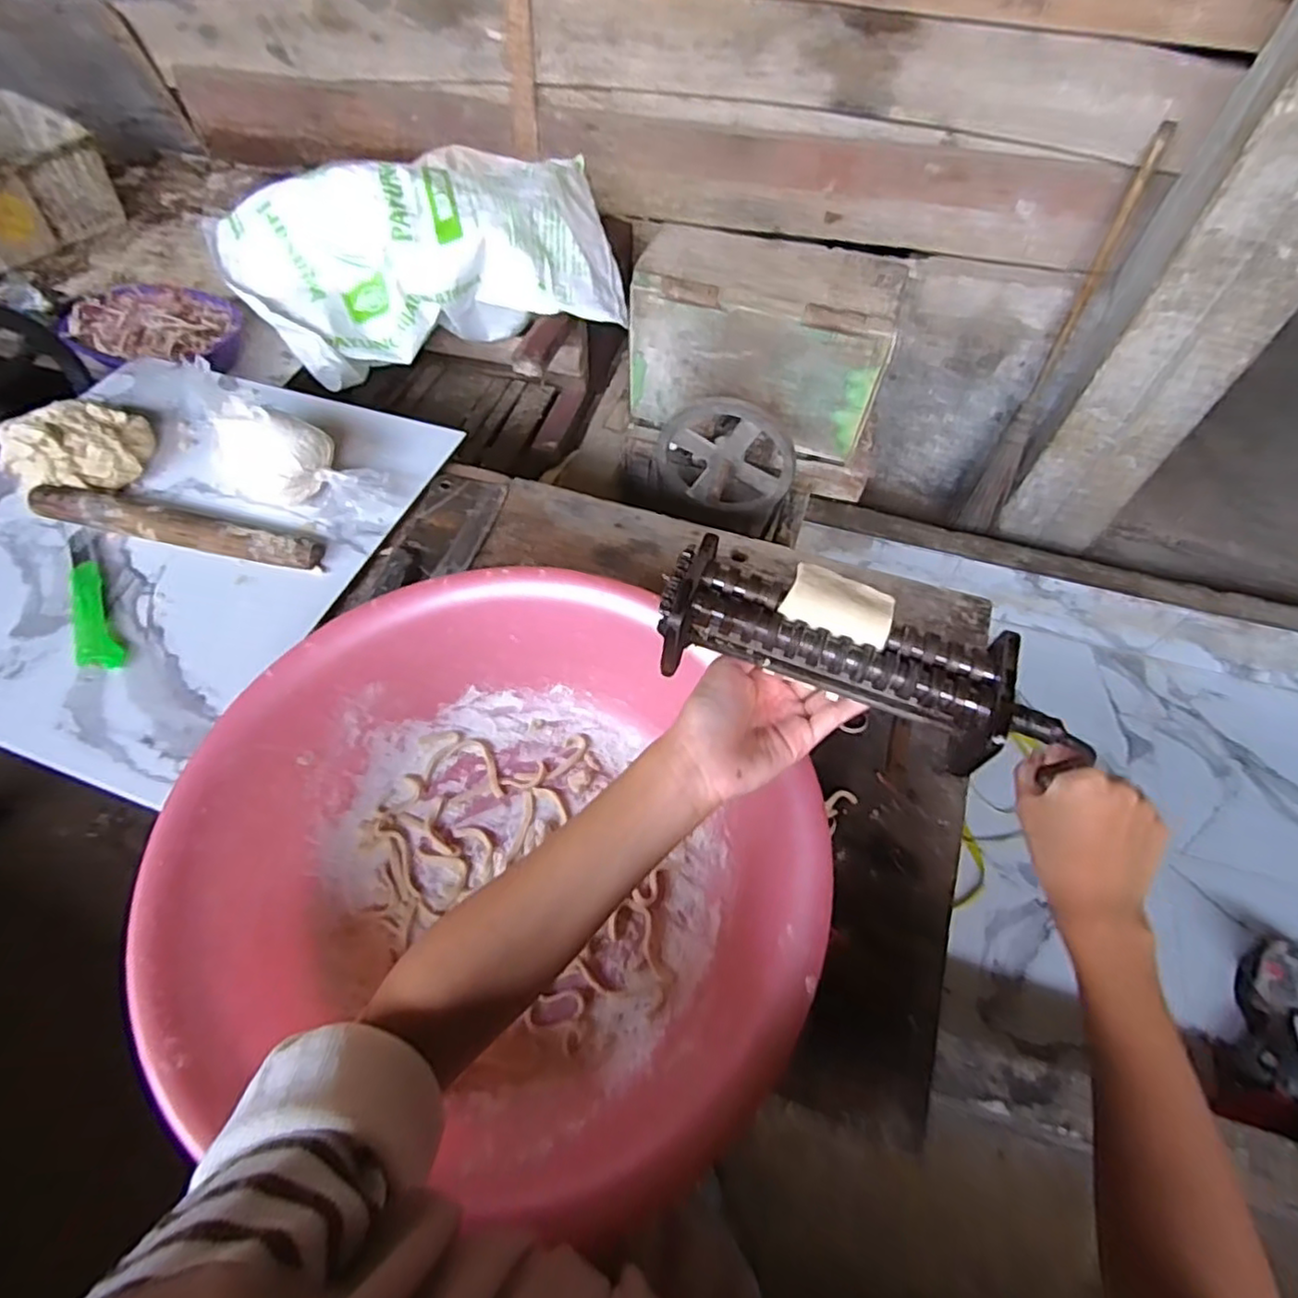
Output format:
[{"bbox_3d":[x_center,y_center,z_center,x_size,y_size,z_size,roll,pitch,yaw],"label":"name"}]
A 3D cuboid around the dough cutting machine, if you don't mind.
[{"bbox_3d":[0.108,0.009,0.361,0.208,0.051,0.060,20,59,9],"label":"dough cutting machine"}]

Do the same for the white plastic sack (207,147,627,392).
[{"bbox_3d":[-0.411,-0.709,1.205,0.681,0.191,0.387,-16,60,-12],"label":"white plastic sack"}]

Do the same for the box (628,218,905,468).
[{"bbox_3d":[0.159,-0.441,0.972,0.359,0.225,0.150,20,59,10],"label":"box"}]

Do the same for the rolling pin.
[{"bbox_3d":[-0.483,-0.126,0.684,0.303,0.026,0.032,12,58,5],"label":"rolling pin"}]

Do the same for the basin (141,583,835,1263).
[{"bbox_3d":[-0.110,0.150,0.467,0.369,0.119,0.396,1,58,-2],"label":"basin"}]

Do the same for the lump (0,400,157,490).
[{"bbox_3d":[-0.625,-0.224,0.734,0.109,0.056,0.109,1,58,-2],"label":"lump"}]

